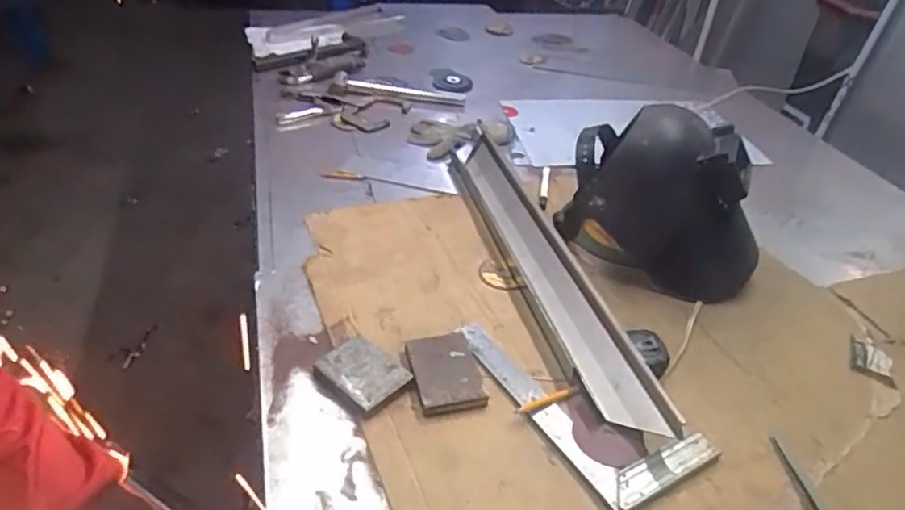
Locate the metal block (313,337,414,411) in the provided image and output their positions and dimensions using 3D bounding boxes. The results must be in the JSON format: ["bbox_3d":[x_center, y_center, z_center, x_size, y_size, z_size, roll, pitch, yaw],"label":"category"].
[{"bbox_3d":[-0.104,0.139,0.719,0.093,0.022,0.074,30,44,30],"label":"metal block"}]

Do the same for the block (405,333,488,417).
[{"bbox_3d":[-0.008,0.140,0.723,0.079,0.023,0.107,-8,38,-17],"label":"block"}]

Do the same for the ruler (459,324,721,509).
[{"bbox_3d":[0.144,0.159,0.724,0.143,0.015,0.300,-20,43,-29],"label":"ruler"}]

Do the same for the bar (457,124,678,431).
[{"bbox_3d":[0.119,-0.017,0.907,0.074,0.068,0.707,-5,38,-13],"label":"bar"}]

